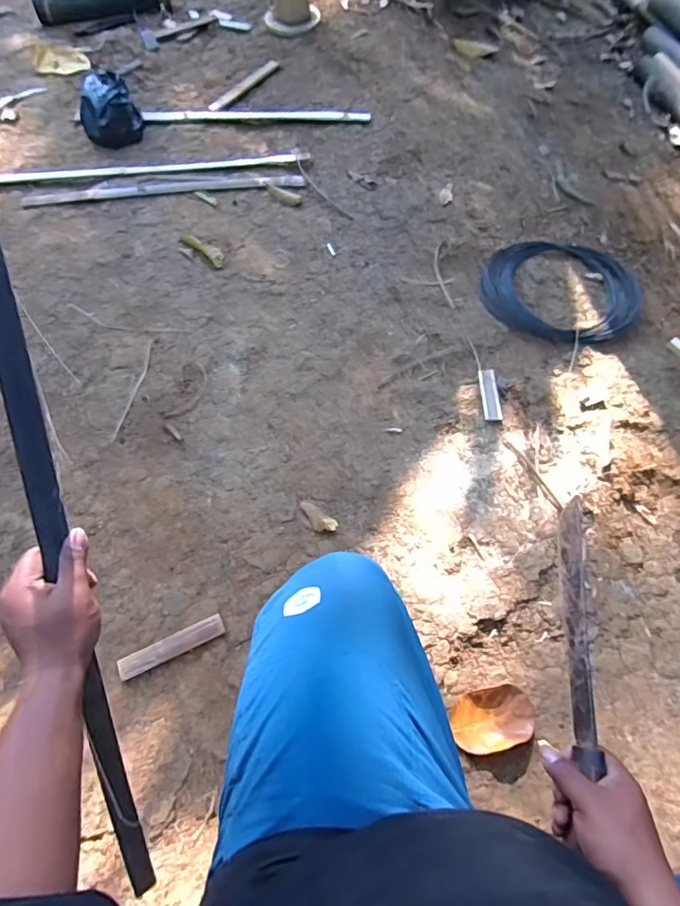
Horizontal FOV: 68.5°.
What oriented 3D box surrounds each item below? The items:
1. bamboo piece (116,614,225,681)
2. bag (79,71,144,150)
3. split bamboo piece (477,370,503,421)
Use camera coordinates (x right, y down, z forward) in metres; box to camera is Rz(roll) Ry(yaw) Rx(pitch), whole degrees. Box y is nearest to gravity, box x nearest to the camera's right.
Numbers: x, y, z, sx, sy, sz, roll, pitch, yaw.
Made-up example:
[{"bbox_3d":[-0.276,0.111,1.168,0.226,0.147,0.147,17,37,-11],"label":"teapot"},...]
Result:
[{"bbox_3d":[-0.274,0.315,0.813,0.172,0.014,0.036,-23,64,-12],"label":"bamboo piece"},{"bbox_3d":[-0.686,-1.017,1.473,0.166,0.110,0.193,-23,64,-12],"label":"bag"},{"bbox_3d":[0.315,-0.125,1.051,0.038,0.010,0.131,1,61,1],"label":"split bamboo piece"}]

